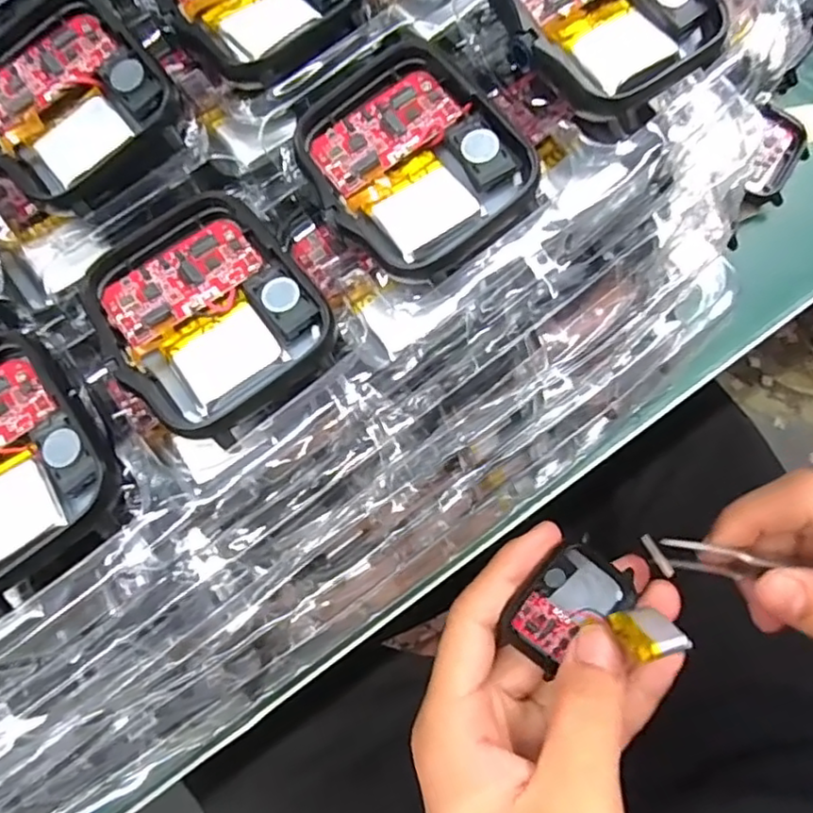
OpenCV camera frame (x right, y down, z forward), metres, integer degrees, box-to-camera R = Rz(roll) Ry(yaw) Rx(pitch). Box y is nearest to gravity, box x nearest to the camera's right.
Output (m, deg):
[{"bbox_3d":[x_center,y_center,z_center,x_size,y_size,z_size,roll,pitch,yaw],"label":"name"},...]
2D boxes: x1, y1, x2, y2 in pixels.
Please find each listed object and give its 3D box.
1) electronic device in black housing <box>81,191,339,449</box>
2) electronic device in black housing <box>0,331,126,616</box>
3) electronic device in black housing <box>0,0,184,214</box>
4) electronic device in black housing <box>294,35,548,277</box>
[{"bbox_3d":[-0.038,-0.019,0.119,0.037,0.006,0.045,-36,80,-7],"label":"electronic device in black housing"},{"bbox_3d":[-0.075,0.010,0.114,0.037,0.007,0.046,-31,79,-6],"label":"electronic device in black housing"},{"bbox_3d":[-0.070,-0.064,0.128,0.035,0.006,0.048,-34,80,-7],"label":"electronic device in black housing"},{"bbox_3d":[0.001,-0.049,0.124,0.038,0.005,0.043,-38,80,-7],"label":"electronic device in black housing"}]

